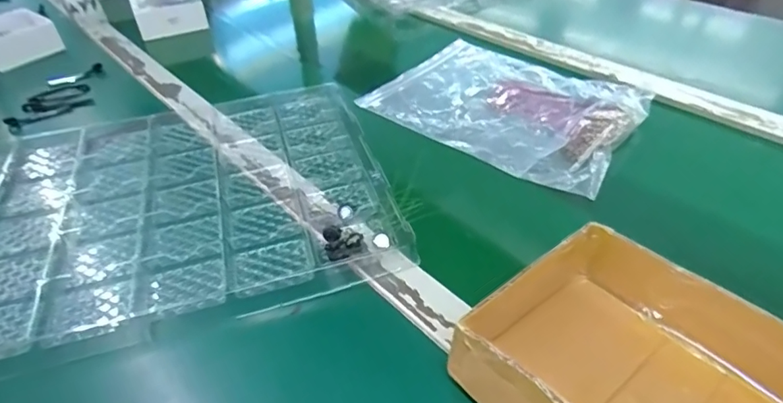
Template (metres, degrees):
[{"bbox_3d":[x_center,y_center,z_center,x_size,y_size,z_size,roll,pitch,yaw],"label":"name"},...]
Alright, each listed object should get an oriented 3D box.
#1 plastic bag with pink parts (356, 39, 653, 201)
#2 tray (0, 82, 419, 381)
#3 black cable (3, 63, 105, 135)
[{"bbox_3d":[0.132,-0.126,0.611,0.208,0.028,0.320,-34,48,-31],"label":"plastic bag with pink parts"},{"bbox_3d":[-0.230,-0.002,0.480,0.431,0.021,0.315,-13,41,-10],"label":"tray"},{"bbox_3d":[-0.440,-0.139,0.671,0.090,0.018,0.149,-13,41,-10],"label":"black cable"}]

